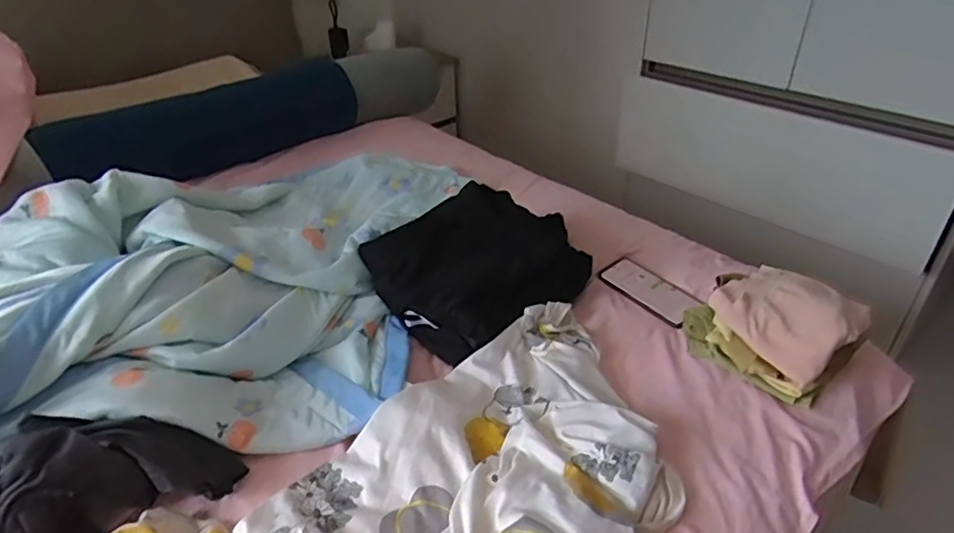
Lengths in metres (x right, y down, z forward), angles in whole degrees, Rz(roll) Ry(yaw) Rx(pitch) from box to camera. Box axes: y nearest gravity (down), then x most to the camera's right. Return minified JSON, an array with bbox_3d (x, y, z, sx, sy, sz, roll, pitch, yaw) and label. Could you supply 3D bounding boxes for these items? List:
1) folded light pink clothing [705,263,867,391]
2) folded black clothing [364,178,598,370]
[{"bbox_3d":[0.421,0.061,0.788,0.177,0.044,0.154,-24,41,-29],"label":"folded light pink clothing"},{"bbox_3d":[0.011,-0.018,0.912,0.295,0.115,0.240,-25,41,-30],"label":"folded black clothing"}]

